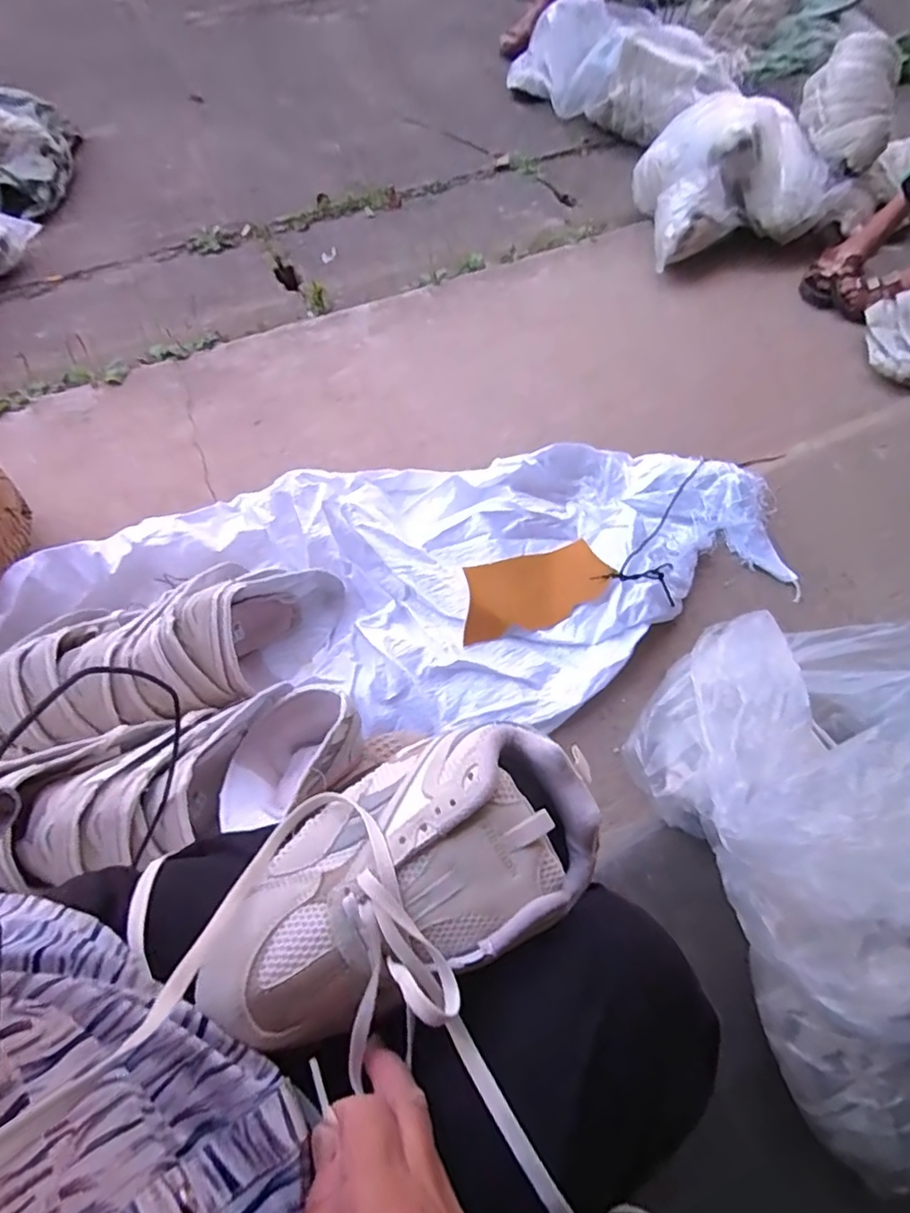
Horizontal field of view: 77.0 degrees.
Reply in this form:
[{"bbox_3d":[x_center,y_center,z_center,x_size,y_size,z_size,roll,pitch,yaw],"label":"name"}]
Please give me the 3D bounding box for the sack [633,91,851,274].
[{"bbox_3d":[0.642,-1.033,1.369,0.447,0.234,0.372,-13,64,-9],"label":"sack"}]

